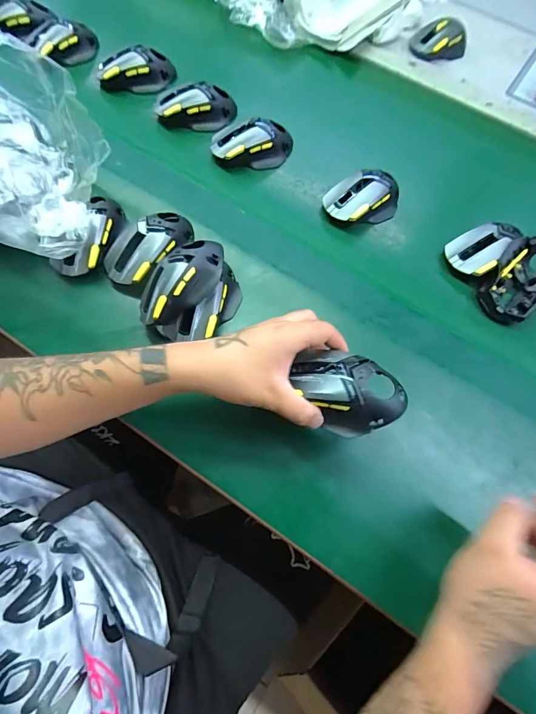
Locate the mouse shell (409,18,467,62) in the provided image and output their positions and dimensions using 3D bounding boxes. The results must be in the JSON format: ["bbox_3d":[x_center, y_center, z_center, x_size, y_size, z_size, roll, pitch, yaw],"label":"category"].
[{"bbox_3d":[0.290,-0.530,0.634,0.101,0.041,0.051,-10,70,-6],"label":"mouse shell"}]

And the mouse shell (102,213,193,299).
[{"bbox_3d":[-0.144,-0.131,0.464,0.066,0.040,0.120,33,72,10],"label":"mouse shell"}]

